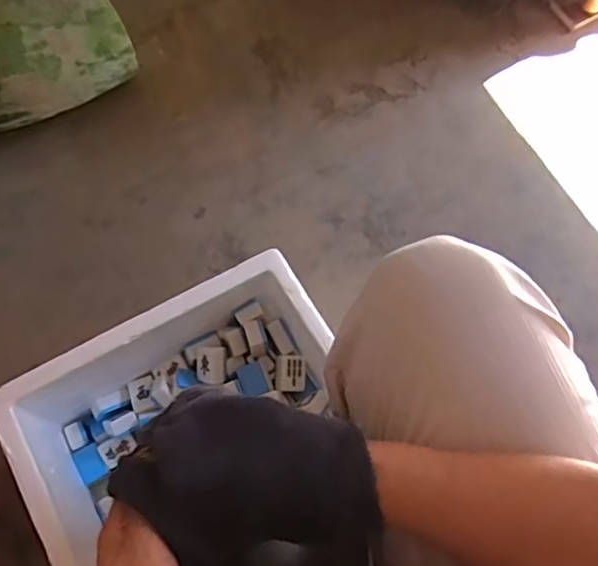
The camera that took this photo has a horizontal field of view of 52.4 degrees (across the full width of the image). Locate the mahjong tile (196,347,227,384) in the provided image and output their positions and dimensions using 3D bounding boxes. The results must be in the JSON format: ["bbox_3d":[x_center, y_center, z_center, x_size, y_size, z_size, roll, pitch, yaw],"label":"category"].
[{"bbox_3d":[-0.099,0.092,0.681,0.033,0.016,0.040,0,70,-3],"label":"mahjong tile"}]

